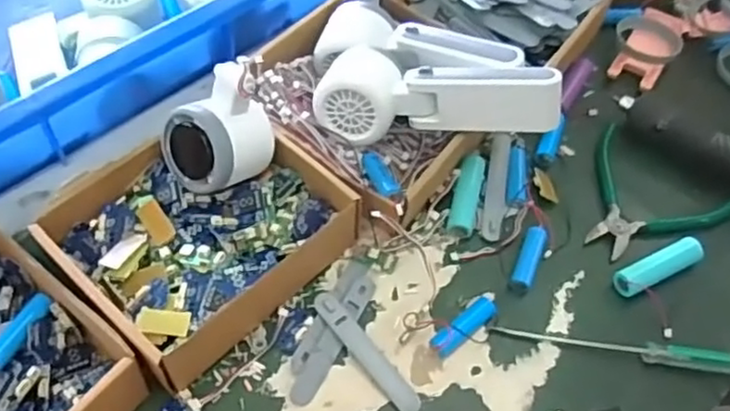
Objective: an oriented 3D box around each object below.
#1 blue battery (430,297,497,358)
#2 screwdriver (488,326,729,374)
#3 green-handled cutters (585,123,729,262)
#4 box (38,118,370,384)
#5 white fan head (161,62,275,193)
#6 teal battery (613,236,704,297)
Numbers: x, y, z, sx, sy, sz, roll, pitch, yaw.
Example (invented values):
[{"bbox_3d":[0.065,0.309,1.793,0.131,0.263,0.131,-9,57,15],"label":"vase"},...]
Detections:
[{"bbox_3d":[0.065,0.078,0.428,0.050,0.016,0.015,-36,65,-25],"label":"blue battery"},{"bbox_3d":[0.162,0.092,0.432,0.155,0.015,0.014,9,55,2],"label":"screwdriver"},{"bbox_3d":[0.205,-0.003,0.496,0.110,0.019,0.102,41,62,21],"label":"green-handled cutters"},{"bbox_3d":[-0.109,0.017,0.440,0.144,0.047,0.165,38,61,20],"label":"box"},{"bbox_3d":[-0.097,-0.055,0.440,0.058,0.086,0.054,15,24,26],"label":"white fan head"},{"bbox_3d":[0.205,0.044,0.465,0.065,0.021,0.021,-22,60,-18],"label":"teal battery"}]

